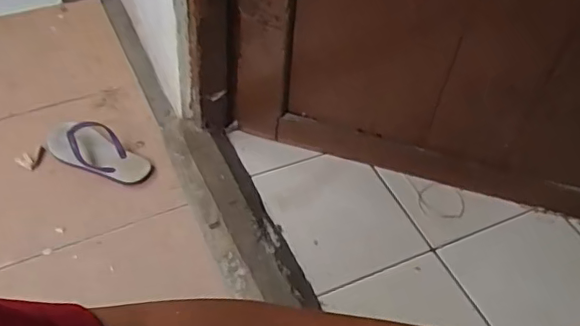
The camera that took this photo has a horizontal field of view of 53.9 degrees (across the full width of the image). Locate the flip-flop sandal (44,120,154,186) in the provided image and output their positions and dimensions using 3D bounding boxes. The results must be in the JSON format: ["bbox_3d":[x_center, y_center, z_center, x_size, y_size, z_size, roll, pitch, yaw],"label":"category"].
[{"bbox_3d":[-0.408,-0.027,1.224,0.253,0.043,0.110,15,49,8],"label":"flip-flop sandal"}]

